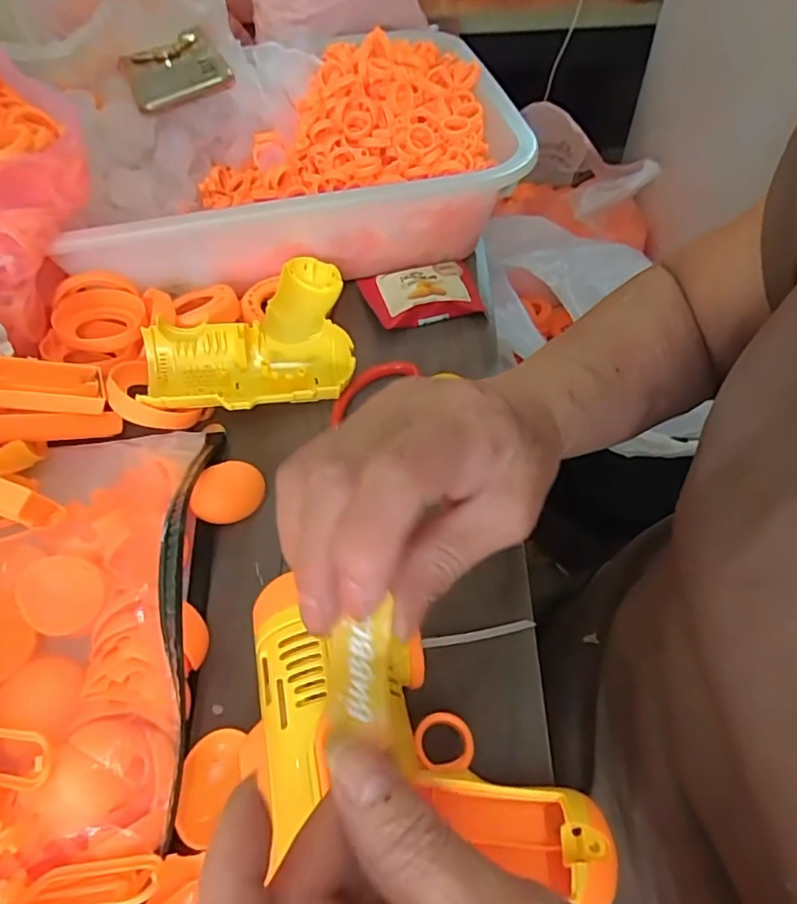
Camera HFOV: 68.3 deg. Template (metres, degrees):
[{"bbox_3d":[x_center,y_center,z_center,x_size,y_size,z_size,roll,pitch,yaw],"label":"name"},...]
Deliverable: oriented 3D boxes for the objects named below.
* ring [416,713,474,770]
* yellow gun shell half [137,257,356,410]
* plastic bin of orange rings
[{"bbox_3d":[0.019,0.119,0.242,0.023,0.004,0.022,2,48,-2],"label":"ring"},{"bbox_3d":[-0.099,-0.074,0.401,0.131,0.038,0.126,-9,52,-4],"label":"yellow gun shell half"},{"bbox_3d":[-0.078,-0.231,0.466,0.338,0.092,0.230,-14,53,-8],"label":"plastic bin of orange rings"}]

